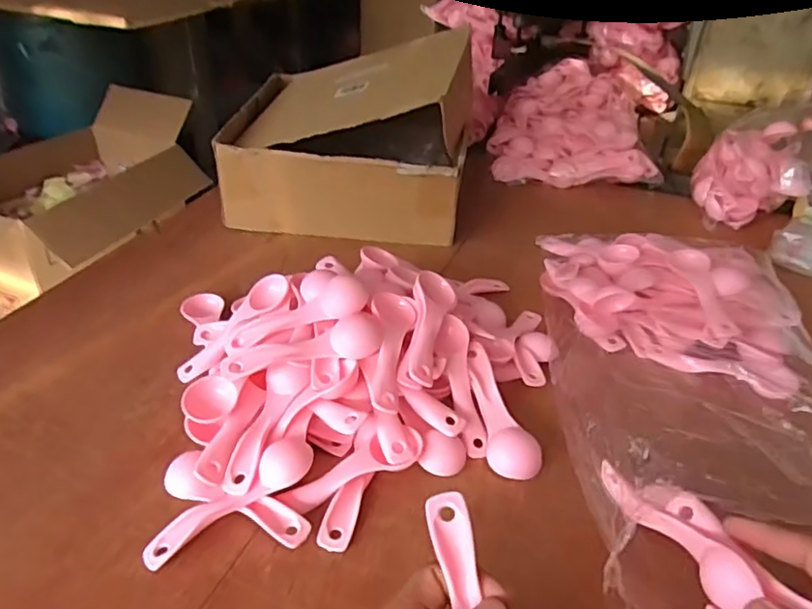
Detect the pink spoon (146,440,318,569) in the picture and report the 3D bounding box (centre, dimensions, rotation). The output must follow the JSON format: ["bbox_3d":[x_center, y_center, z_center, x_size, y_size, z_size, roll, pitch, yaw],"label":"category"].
[{"bbox_3d":[-0.107,0.116,0.379,0.109,0.013,0.031,-31,44,-23],"label":"pink spoon"}]

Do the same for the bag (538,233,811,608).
[{"bbox_3d":[0.202,0.036,0.469,0.198,0.093,0.391,10,35,11],"label":"bag"}]

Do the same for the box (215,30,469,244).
[{"bbox_3d":[-0.067,-0.194,0.713,0.267,0.169,0.209,7,35,6],"label":"box"}]

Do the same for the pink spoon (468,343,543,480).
[{"bbox_3d":[0.065,0.073,0.449,0.033,0.014,0.107,-7,50,-14],"label":"pink spoon"}]

